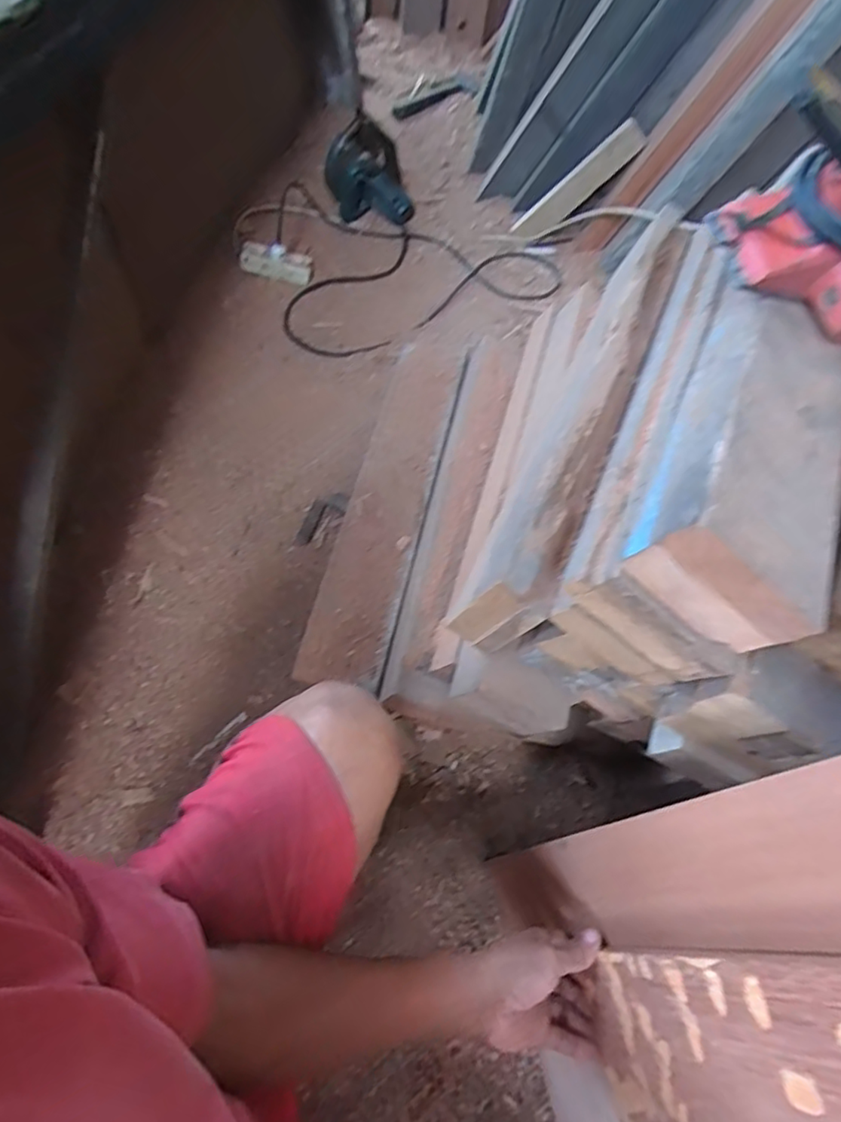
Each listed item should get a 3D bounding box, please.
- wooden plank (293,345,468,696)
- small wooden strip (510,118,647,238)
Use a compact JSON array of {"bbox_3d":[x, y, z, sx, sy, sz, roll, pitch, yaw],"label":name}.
[{"bbox_3d":[-0.043,-0.119,0.959,0.143,0.032,0.678,6,60,14],"label":"wooden plank"},{"bbox_3d":[0.381,-0.905,1.414,0.077,0.331,0.031,34,40,-33],"label":"small wooden strip"}]

